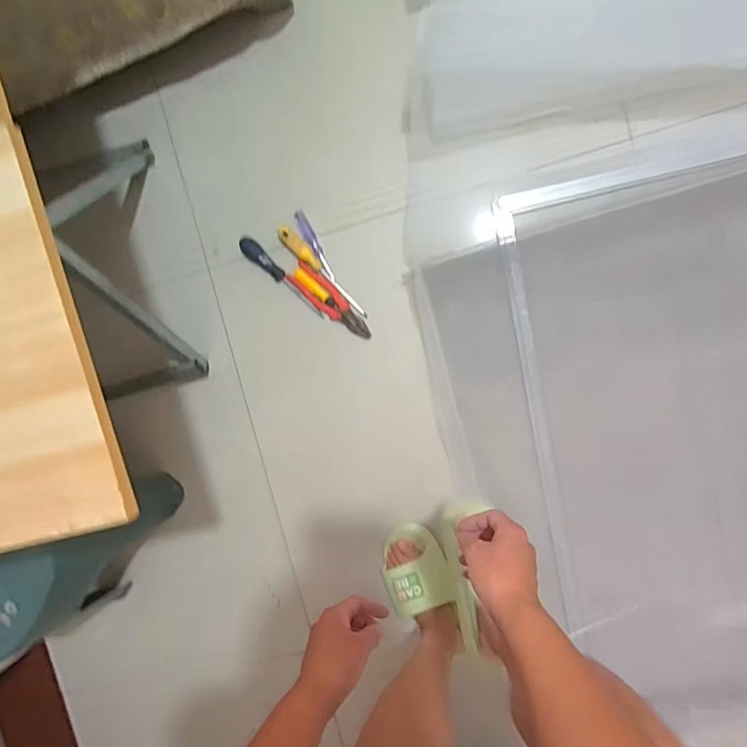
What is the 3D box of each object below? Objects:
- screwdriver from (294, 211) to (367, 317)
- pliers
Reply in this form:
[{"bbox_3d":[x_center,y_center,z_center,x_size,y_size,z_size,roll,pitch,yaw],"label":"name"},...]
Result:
[{"bbox_3d":[-0.083,-0.202,0.888,0.026,0.035,0.225,-32,91,7],"label":"screwdriver"},{"bbox_3d":[-0.078,-0.136,0.890,0.190,0.027,0.053,41,97,1],"label":"pliers"}]

